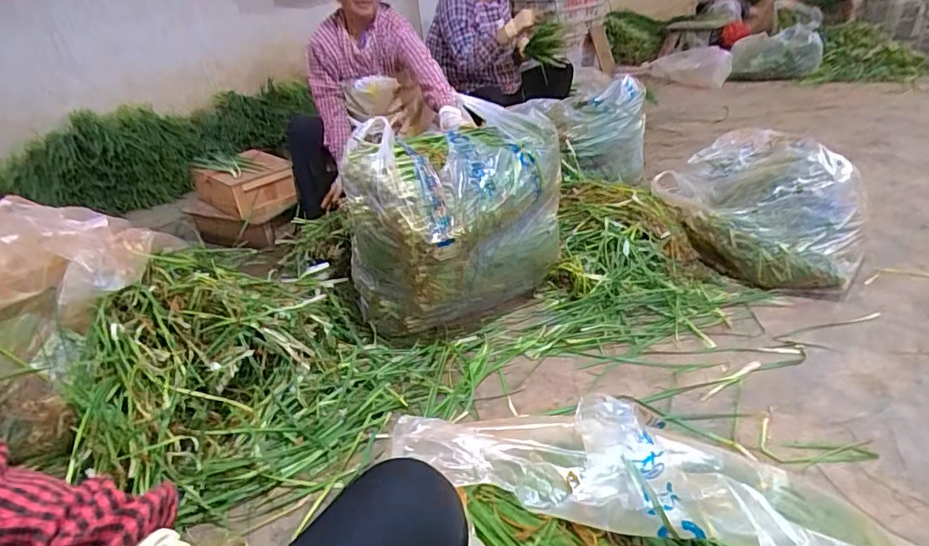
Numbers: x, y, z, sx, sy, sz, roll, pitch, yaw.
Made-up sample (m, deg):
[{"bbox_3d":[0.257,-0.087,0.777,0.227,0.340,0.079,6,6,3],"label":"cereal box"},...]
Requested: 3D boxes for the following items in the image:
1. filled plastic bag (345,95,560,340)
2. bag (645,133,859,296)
[{"bbox_3d":[-0.026,-0.117,1.328,0.335,0.499,0.463,20,37,37],"label":"filled plastic bag"},{"bbox_3d":[0.877,-0.221,1.597,0.528,0.280,0.619,8,33,23],"label":"bag"}]

